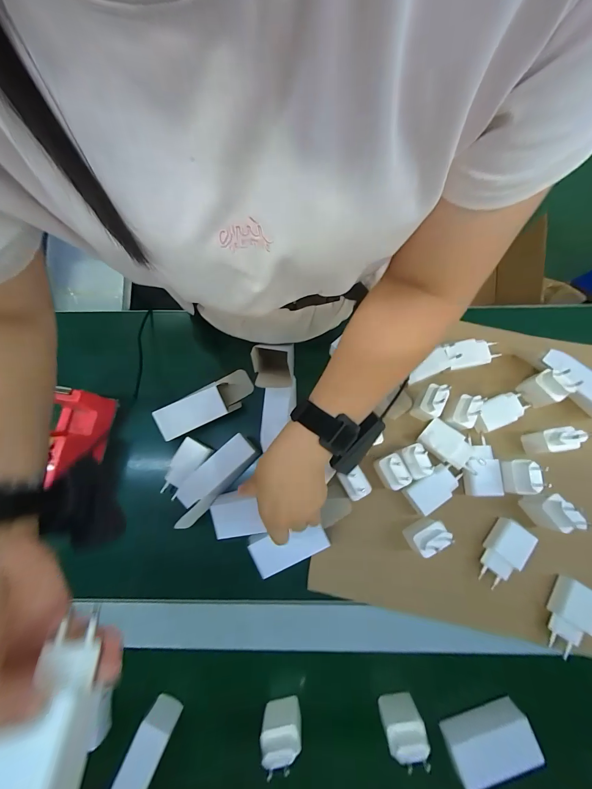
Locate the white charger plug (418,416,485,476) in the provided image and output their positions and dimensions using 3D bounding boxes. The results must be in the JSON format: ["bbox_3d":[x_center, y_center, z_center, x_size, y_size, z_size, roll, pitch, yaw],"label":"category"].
[{"bbox_3d":[0.201,0.070,0.409,0.080,0.032,0.042,35,81,9],"label":"white charger plug"}]

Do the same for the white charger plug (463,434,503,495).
[{"bbox_3d":[0.236,0.090,0.400,0.042,0.023,0.074,-1,77,1],"label":"white charger plug"}]

